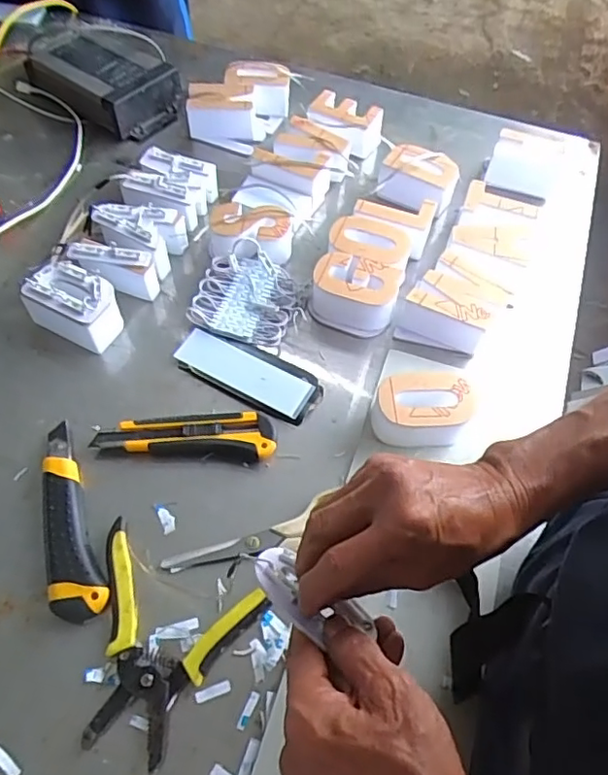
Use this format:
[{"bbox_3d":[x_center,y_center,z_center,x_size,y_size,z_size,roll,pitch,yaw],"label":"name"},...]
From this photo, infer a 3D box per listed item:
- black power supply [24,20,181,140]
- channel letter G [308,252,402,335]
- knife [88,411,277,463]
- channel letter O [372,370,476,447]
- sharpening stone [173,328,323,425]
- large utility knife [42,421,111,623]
[{"bbox_3d":[-0.263,-0.408,0.778,0.191,0.061,0.112,32,62,17],"label":"black power supply"},{"bbox_3d":[0.051,-0.094,0.594,0.085,0.040,0.060,11,58,5],"label":"channel letter G"},{"bbox_3d":[-0.103,0.041,0.520,0.152,0.019,0.039,4,57,1],"label":"knife"},{"bbox_3d":[0.105,0.020,0.524,0.083,0.045,0.053,1,57,-2],"label":"channel letter O"},{"bbox_3d":[-0.054,-0.012,0.561,0.142,0.010,0.054,24,60,13],"label":"sharpening stone"},{"bbox_3d":[-0.195,0.104,0.476,0.039,0.019,0.169,-19,60,-14],"label":"large utility knife"}]

